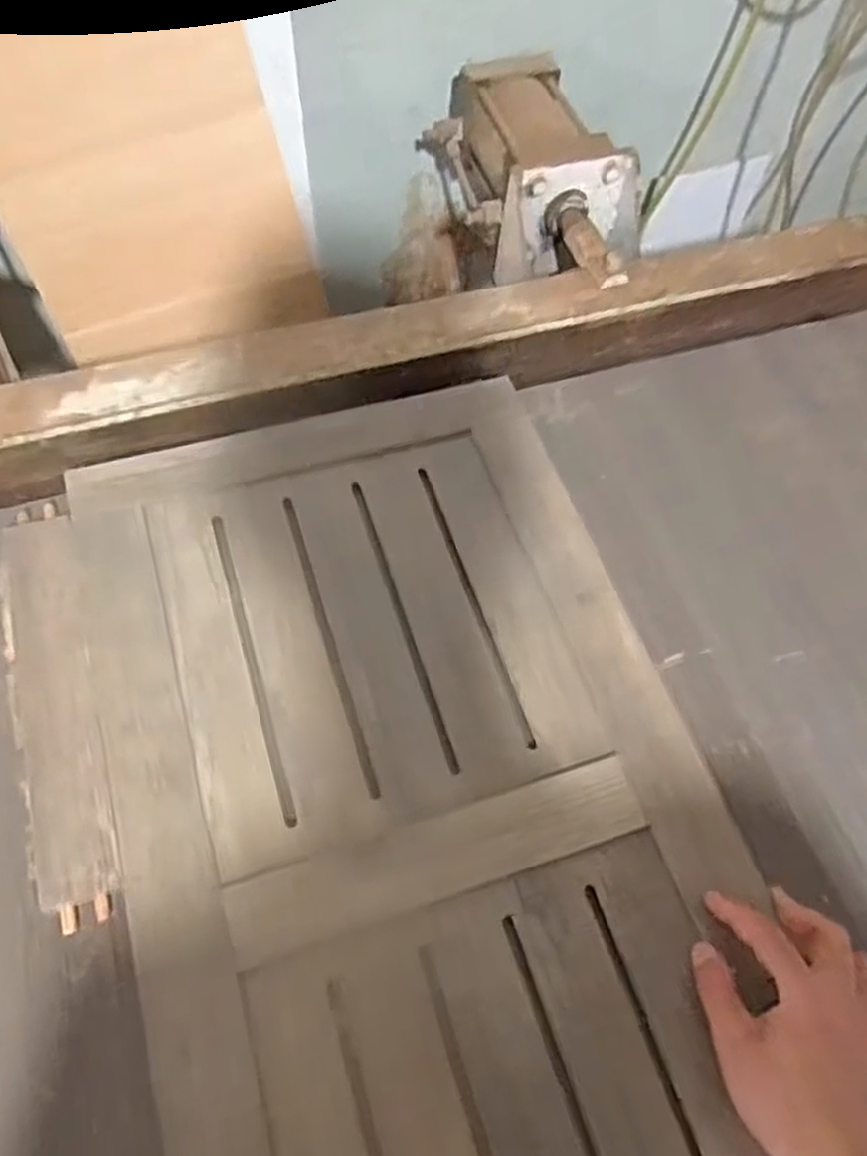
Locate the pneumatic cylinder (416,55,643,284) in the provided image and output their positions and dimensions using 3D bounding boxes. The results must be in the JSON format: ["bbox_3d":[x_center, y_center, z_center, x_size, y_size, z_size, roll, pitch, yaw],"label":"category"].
[{"bbox_3d":[0.118,-0.450,0.893,0.149,0.116,0.354,-21,65,-14],"label":"pneumatic cylinder"}]

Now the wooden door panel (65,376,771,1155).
[{"bbox_3d":[0.005,0.192,0.524,0.383,0.028,0.747,-14,63,-11],"label":"wooden door panel"}]

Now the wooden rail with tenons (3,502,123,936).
[{"bbox_3d":[-0.270,0.083,0.566,0.056,0.014,0.312,-15,64,-12],"label":"wooden rail with tenons"}]

